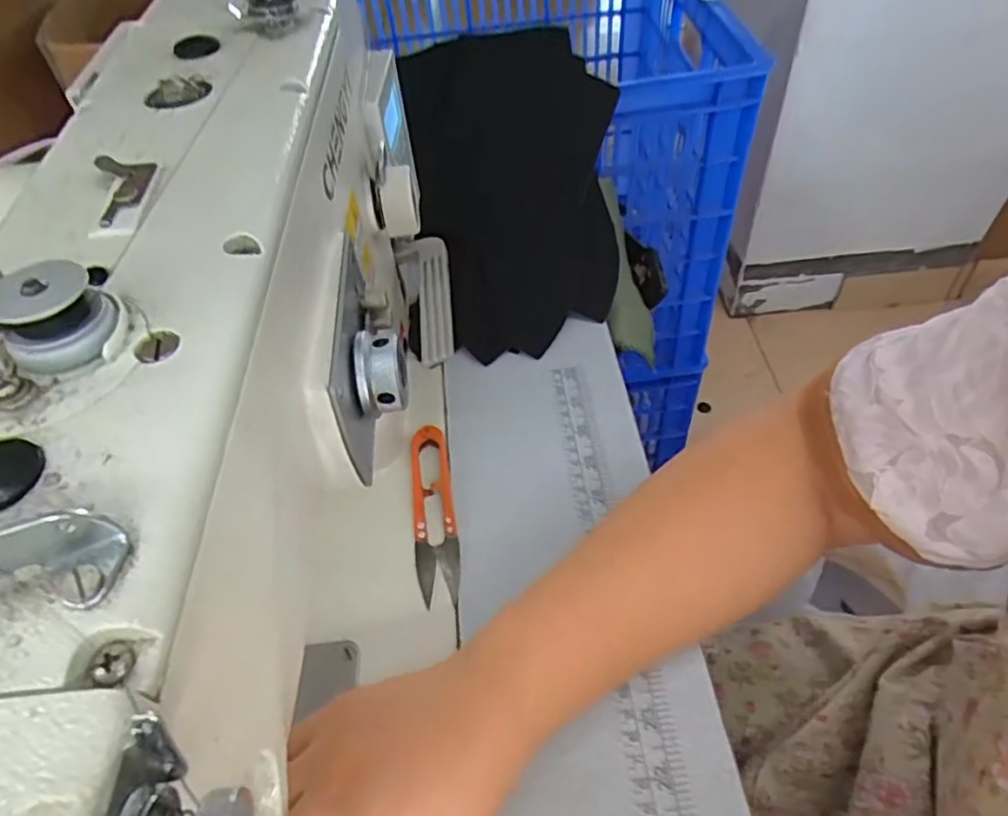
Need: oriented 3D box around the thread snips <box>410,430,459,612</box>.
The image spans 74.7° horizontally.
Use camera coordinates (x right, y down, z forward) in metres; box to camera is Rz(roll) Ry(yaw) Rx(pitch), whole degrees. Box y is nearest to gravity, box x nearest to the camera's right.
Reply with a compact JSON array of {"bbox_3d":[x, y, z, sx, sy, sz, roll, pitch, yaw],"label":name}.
[{"bbox_3d":[-0.043,0.060,0.398,0.024,0.008,0.114,-8,51,-2],"label":"thread snips"}]

